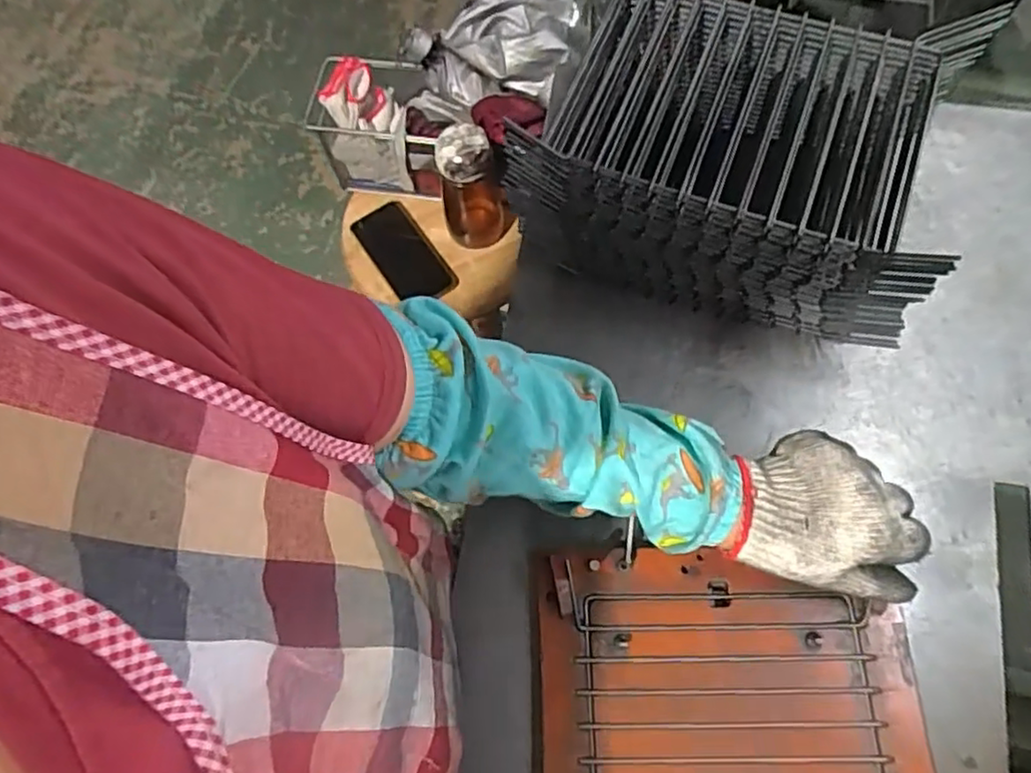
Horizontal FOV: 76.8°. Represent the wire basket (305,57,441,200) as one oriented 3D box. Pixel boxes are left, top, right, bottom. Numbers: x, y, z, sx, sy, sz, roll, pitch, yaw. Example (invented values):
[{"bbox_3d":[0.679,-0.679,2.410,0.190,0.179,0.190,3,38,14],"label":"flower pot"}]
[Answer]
[{"bbox_3d":[-0.183,-0.345,0.884,0.168,0.128,0.144,1,69,4],"label":"wire basket"}]

